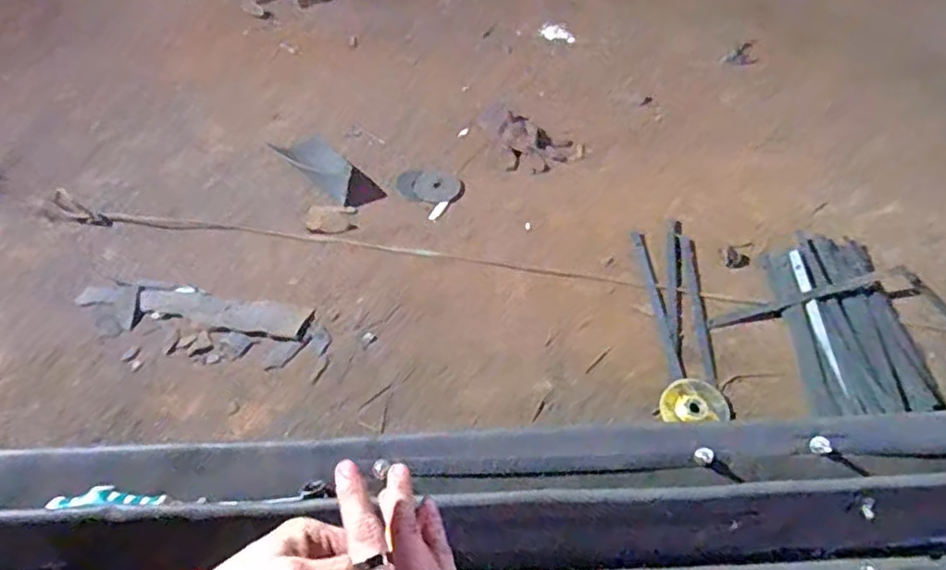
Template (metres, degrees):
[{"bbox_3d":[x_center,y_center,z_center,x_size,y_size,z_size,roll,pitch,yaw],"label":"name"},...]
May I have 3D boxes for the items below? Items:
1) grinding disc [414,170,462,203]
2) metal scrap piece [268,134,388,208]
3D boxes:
[{"bbox_3d":[-0.066,-0.186,1.221,0.077,0.005,0.080,0,51,0],"label":"grinding disc"},{"bbox_3d":[-0.263,-0.210,1.208,0.218,0.033,0.085,34,59,24],"label":"metal scrap piece"}]

